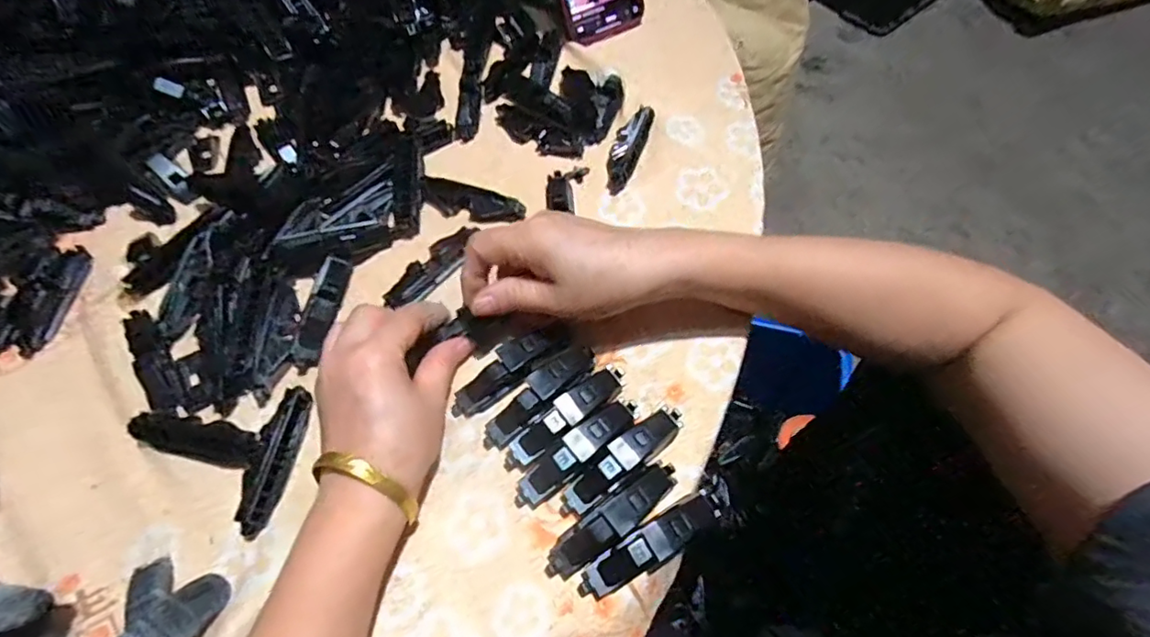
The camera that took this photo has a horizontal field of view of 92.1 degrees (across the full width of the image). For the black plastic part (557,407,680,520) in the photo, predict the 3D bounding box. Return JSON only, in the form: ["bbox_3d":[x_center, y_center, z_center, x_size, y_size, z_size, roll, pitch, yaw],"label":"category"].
[{"bbox_3d":[0.027,0.078,0.304,0.083,0.020,0.018,-39,68,-15],"label":"black plastic part"}]

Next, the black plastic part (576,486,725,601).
[{"bbox_3d":[0.041,0.115,0.284,0.084,0.020,0.021,-31,66,-11],"label":"black plastic part"}]

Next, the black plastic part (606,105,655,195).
[{"bbox_3d":[0.038,-0.127,0.414,0.023,0.019,0.072,14,66,10],"label":"black plastic part"}]

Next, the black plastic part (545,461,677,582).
[{"bbox_3d":[0.020,0.104,0.290,0.082,0.021,0.021,-32,66,-12],"label":"black plastic part"}]

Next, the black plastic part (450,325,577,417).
[{"bbox_3d":[-0.038,0.029,0.329,0.083,0.016,0.018,-37,65,-2],"label":"black plastic part"}]

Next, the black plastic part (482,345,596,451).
[{"bbox_3d":[-0.019,0.044,0.321,0.081,0.022,0.021,-38,68,-15],"label":"black plastic part"}]

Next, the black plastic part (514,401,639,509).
[{"bbox_3d":[0.002,0.073,0.308,0.083,0.019,0.018,-37,67,-14],"label":"black plastic part"}]

